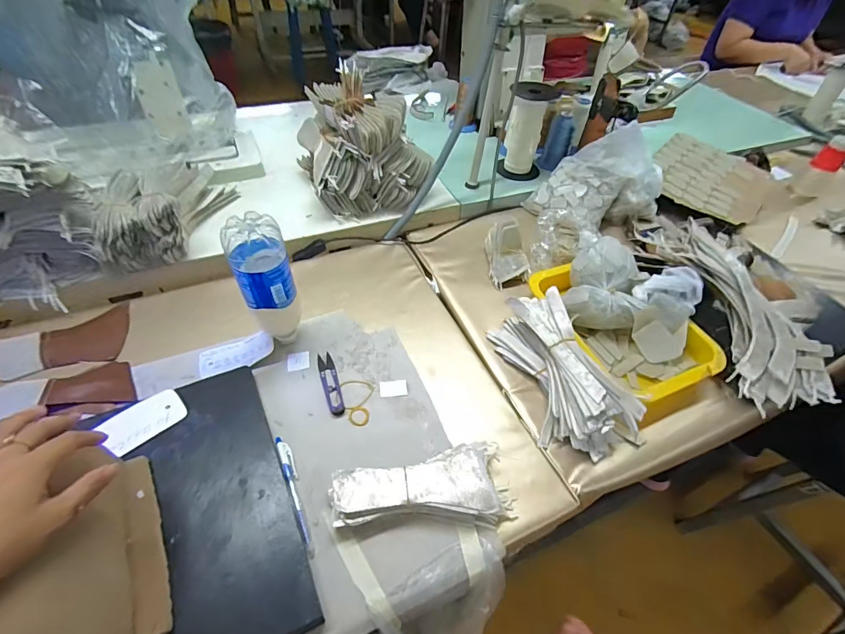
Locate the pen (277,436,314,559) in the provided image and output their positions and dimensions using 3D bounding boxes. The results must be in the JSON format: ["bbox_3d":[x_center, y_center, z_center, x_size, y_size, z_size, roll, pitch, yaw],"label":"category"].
[{"bbox_3d":[-0.142,0.193,0.458,0.014,0.019,0.137,-17,54,-19],"label":"pen"}]

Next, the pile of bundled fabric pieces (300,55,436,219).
[{"bbox_3d":[-0.110,-0.311,0.755,0.210,0.185,0.195,-12,52,-16],"label":"pile of bundled fabric pieces"}]

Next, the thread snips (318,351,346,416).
[{"bbox_3d":[-0.125,0.089,0.559,0.021,0.005,0.100,-12,52,-16],"label":"thread snips"}]

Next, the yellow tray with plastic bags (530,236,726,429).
[{"bbox_3d":[0.307,-0.006,0.619,0.192,0.095,0.264,-20,55,-21],"label":"yellow tray with plastic bags"}]

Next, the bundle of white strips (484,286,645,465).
[{"bbox_3d":[0.183,0.067,0.564,0.118,0.073,0.241,-15,53,-18],"label":"bundle of white strips"}]

